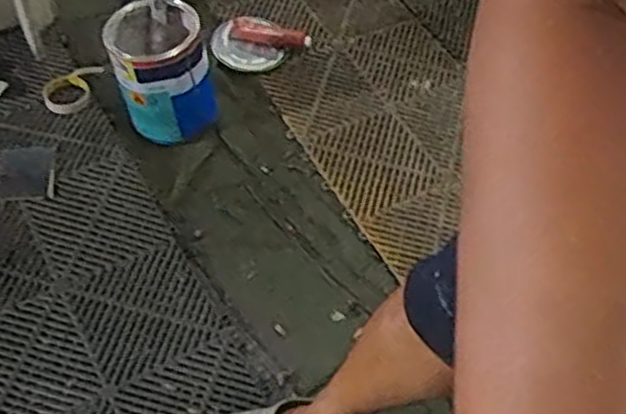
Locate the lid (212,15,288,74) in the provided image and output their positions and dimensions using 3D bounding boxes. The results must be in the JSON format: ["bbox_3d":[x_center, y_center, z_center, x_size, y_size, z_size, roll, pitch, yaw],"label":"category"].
[{"bbox_3d":[-0.128,-0.335,1.600,0.140,0.017,0.140,4,60,-7],"label":"lid"}]

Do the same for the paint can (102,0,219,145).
[{"bbox_3d":[-0.275,-0.247,1.407,0.170,0.209,0.186,2,54,-2],"label":"paint can"}]

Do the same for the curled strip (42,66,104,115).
[{"bbox_3d":[-0.452,-0.234,1.490,0.082,0.023,0.175,10,39,2],"label":"curled strip"}]

